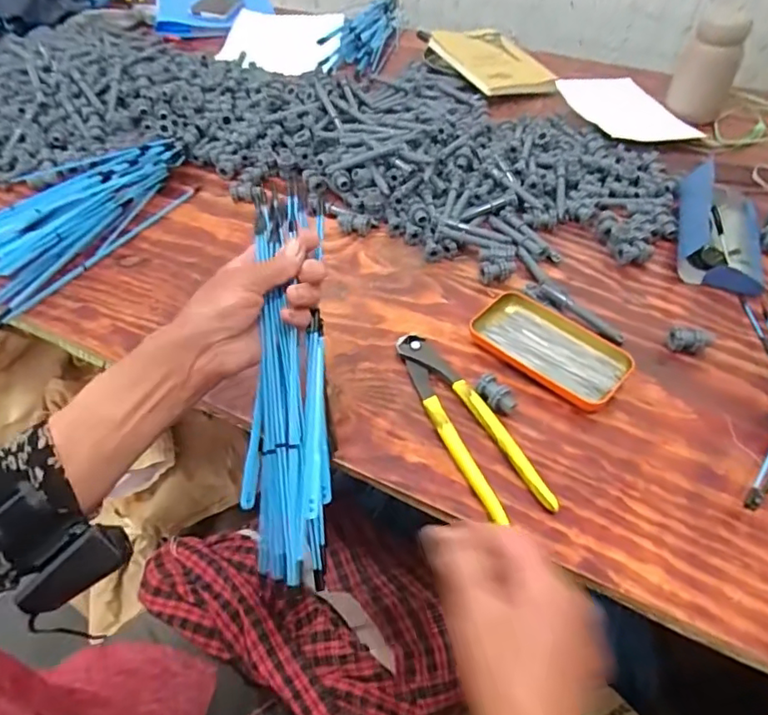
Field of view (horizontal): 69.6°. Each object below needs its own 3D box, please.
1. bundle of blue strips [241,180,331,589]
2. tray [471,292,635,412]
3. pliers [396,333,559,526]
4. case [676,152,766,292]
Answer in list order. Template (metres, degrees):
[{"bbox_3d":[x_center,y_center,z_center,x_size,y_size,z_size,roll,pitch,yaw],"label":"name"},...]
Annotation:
[{"bbox_3d":[-0.086,0.021,0.460,0.076,0.053,0.319,-2,88,1],"label":"bundle of blue strips"},{"bbox_3d":[0.160,-0.011,0.532,0.144,0.015,0.084,35,58,27],"label":"tray"},{"bbox_3d":[0.069,0.053,0.481,0.055,0.017,0.200,-21,52,-16],"label":"pliers"},{"bbox_3d":[0.390,-0.153,0.631,0.091,0.038,0.189,14,51,12],"label":"case"}]

